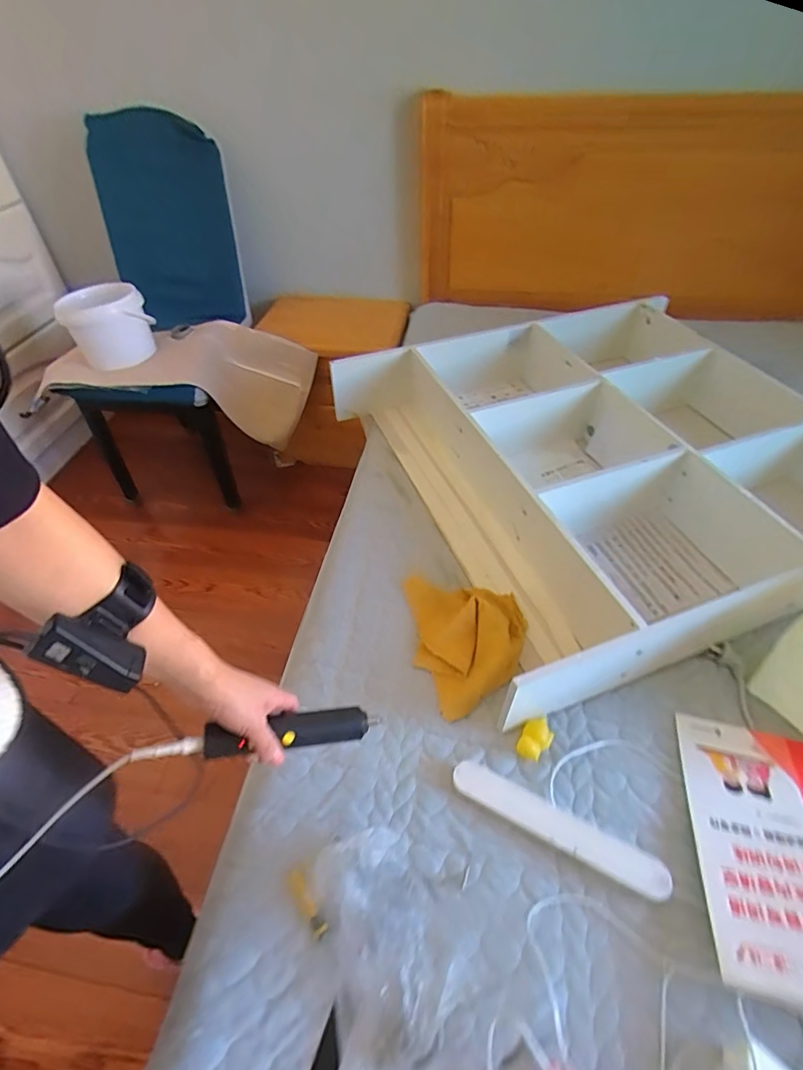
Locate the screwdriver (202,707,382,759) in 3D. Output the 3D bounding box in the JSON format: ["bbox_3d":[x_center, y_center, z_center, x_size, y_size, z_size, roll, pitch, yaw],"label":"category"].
[{"bbox_3d":[-0.109,0.200,0.512,0.172,0.026,0.029,0,41,-22],"label":"screwdriver"}]

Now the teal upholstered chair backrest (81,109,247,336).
[{"bbox_3d":[-0.669,-0.871,1.430,0.414,0.507,0.052,9,35,13],"label":"teal upholstered chair backrest"}]

